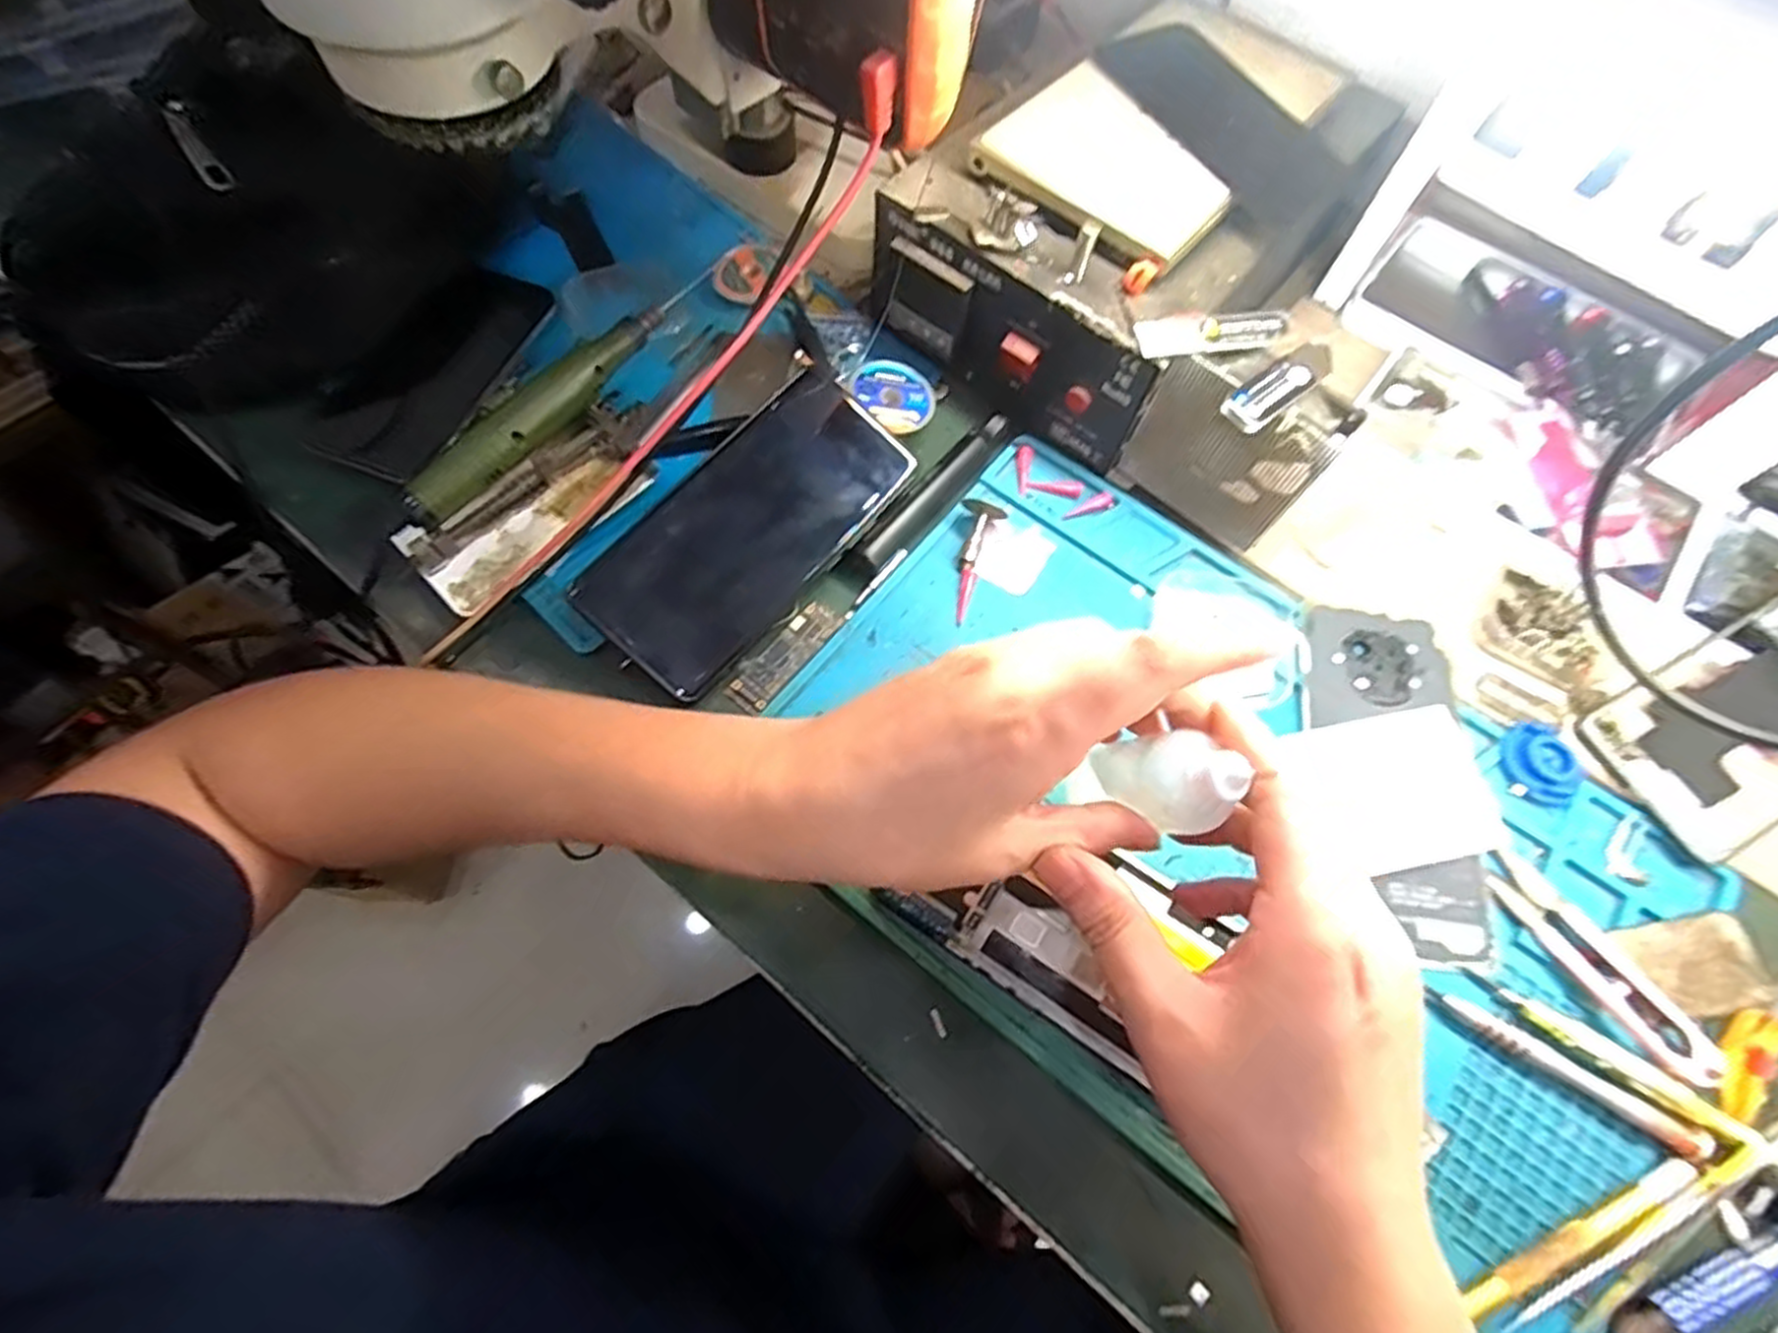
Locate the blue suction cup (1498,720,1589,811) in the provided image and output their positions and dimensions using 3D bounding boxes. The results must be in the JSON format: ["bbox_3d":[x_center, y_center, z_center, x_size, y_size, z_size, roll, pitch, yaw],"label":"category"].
[{"bbox_3d":[0.297,0.045,0.346,0.035,0.009,0.034,1,67,-2],"label":"blue suction cup"}]

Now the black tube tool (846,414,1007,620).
[{"bbox_3d":[0.018,-0.082,0.388,0.018,0.012,0.132,36,70,12],"label":"black tube tool"}]

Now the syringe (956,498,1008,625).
[{"bbox_3d":[0.042,-0.052,0.379,0.021,0.013,0.065,13,67,3],"label":"syringe"}]

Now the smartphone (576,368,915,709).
[{"bbox_3d":[-0.065,-0.065,0.362,0.074,0.012,0.161,43,76,-6],"label":"smartphone"}]

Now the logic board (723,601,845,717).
[{"bbox_3d":[-0.048,-0.005,0.358,0.019,0.004,0.063,37,70,13],"label":"logic board"}]

